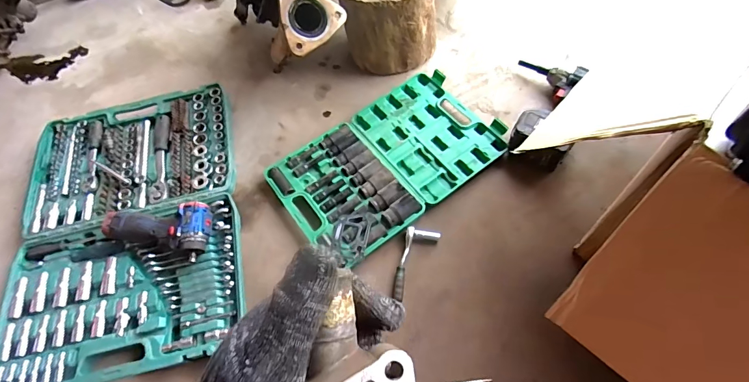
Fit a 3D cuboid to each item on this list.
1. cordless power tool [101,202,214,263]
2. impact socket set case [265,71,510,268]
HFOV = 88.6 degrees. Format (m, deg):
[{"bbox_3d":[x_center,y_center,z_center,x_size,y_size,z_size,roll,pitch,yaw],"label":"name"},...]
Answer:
[{"bbox_3d":[-0.423,0.066,0.774,0.214,0.061,0.110,14,64,10],"label":"cordless power tool"},{"bbox_3d":[0.031,-0.072,0.851,0.467,0.041,0.298,-36,66,-15],"label":"impact socket set case"}]

